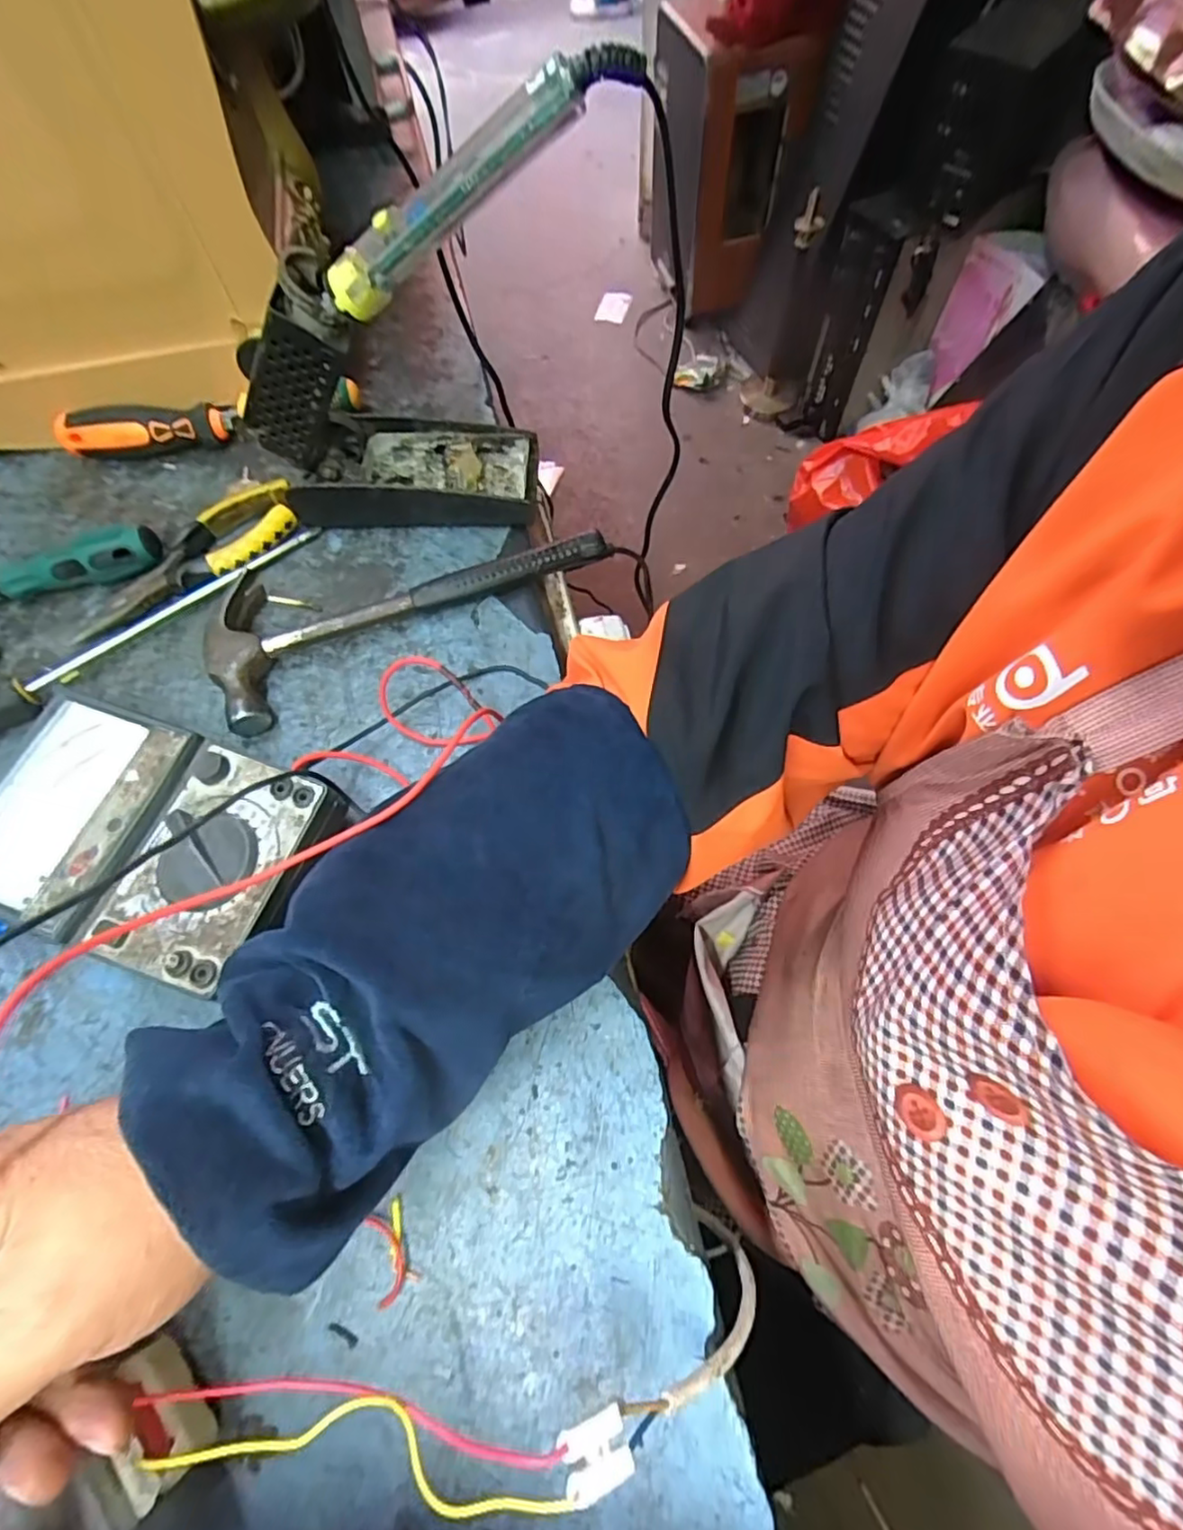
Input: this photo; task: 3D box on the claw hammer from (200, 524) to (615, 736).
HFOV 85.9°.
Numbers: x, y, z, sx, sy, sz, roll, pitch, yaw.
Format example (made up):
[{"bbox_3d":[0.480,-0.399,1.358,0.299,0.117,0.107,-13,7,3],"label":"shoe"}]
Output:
[{"bbox_3d":[-0.122,-0.120,0.403,0.245,0.027,0.111,-27,69,-10],"label":"claw hammer"}]

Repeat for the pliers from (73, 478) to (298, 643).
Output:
[{"bbox_3d":[-0.262,-0.135,0.417,0.150,0.019,0.050,-40,71,-15],"label":"pliers"}]

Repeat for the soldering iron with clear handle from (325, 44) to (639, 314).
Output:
[{"bbox_3d":[-0.057,-0.268,0.291,0.167,0.023,0.025,-19,63,26],"label":"soldering iron with clear handle"}]

